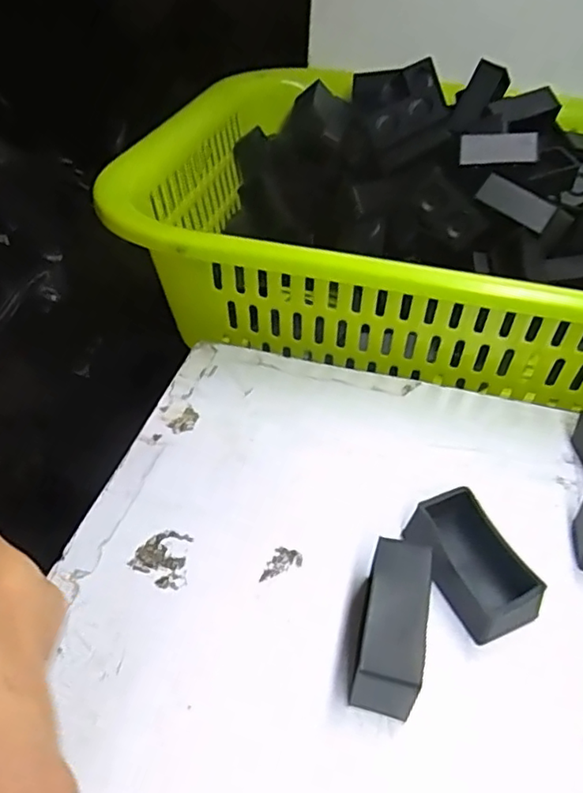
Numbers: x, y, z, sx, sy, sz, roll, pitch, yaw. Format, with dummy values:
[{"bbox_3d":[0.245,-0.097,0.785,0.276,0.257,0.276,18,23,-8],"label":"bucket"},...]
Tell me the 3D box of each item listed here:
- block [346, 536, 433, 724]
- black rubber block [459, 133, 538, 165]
[{"bbox_3d":[0.027,0.064,0.168,0.017,0.026,0.042,11,42,8],"label":"block"},{"bbox_3d":[0.109,-0.130,0.321,0.044,0.014,0.011,-4,42,-8],"label":"black rubber block"}]

